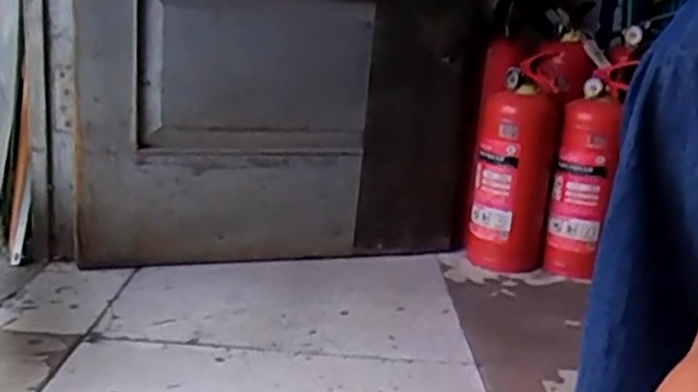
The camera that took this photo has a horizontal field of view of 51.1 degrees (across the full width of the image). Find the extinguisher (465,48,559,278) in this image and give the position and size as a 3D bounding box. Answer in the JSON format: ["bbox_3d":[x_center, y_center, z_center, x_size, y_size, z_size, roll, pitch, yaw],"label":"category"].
[{"bbox_3d":[0.293,-0.052,1.297,0.134,0.369,0.107,6,14,6],"label":"extinguisher"}]

